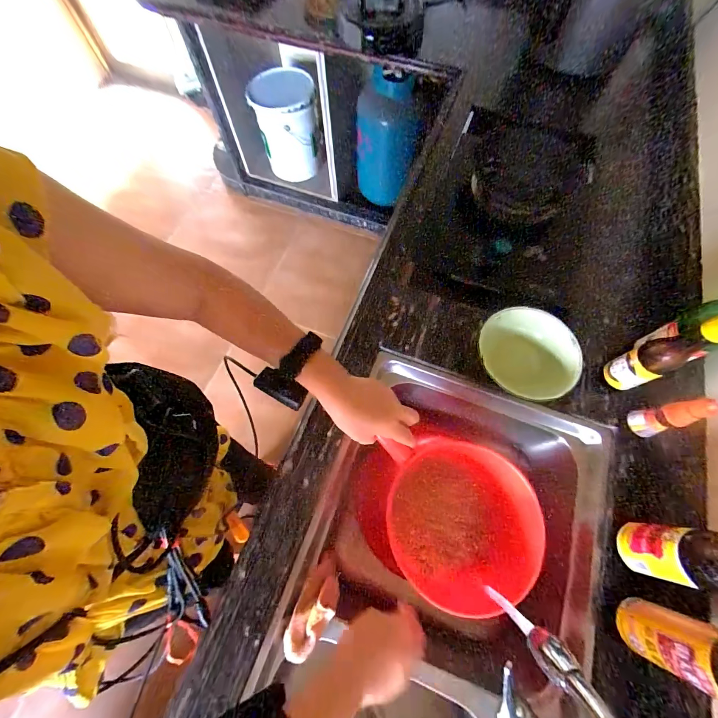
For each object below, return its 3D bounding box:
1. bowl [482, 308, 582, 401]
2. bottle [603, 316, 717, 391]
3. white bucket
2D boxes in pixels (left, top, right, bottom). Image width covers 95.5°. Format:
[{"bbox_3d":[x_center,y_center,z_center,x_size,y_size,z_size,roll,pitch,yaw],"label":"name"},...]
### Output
[{"bbox_3d":[0.300,-0.006,0.581,0.149,0.065,0.167,-3,68,0],"label":"bowl"},{"bbox_3d":[0.453,-0.006,0.482,0.045,0.191,0.052,-19,69,-7],"label":"bottle"},{"bbox_3d":[-0.333,-1.081,1.524,0.284,0.407,0.289,-13,68,-4],"label":"white bucket"}]

